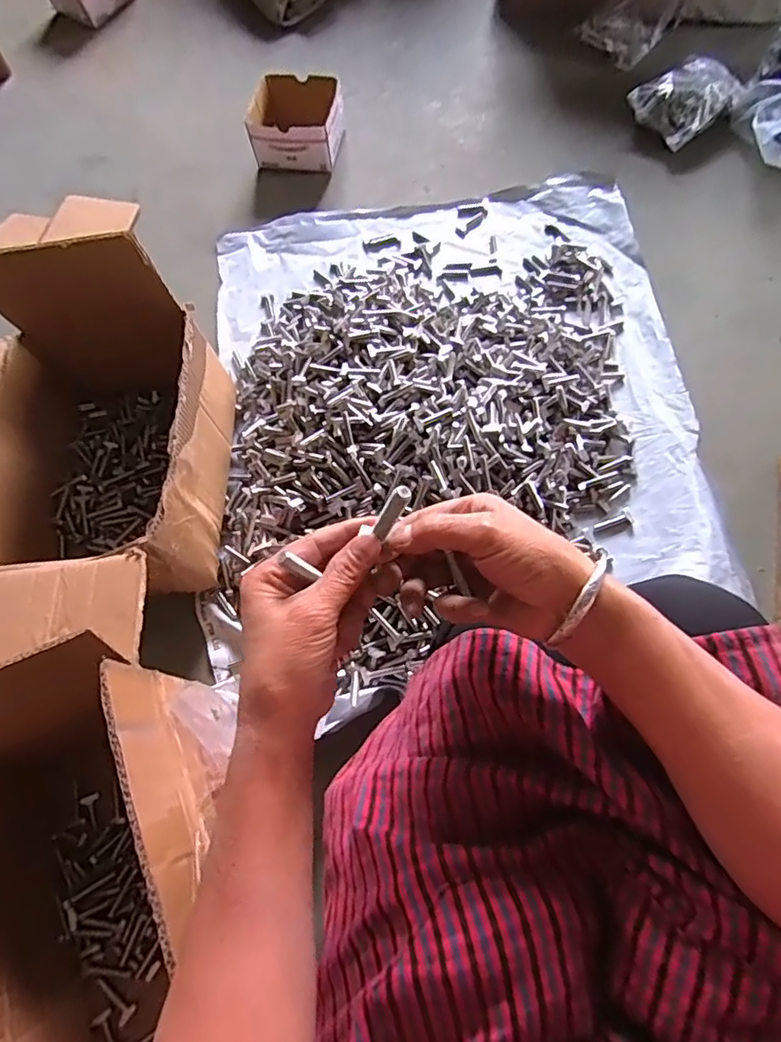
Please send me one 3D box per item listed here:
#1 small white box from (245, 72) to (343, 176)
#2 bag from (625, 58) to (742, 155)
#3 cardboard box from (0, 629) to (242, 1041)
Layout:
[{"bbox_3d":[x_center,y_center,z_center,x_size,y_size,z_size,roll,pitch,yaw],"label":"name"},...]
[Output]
[{"bbox_3d":[-0.172,-0.726,1.008,0.160,0.085,0.140,8,69,6],"label":"small white box"},{"bbox_3d":[0.522,-0.744,0.979,0.158,0.067,0.128,-35,71,-10],"label":"bag"},{"bbox_3d":[-0.277,0.327,0.511,0.244,0.257,0.417,-26,70,-7],"label":"cardboard box"}]

